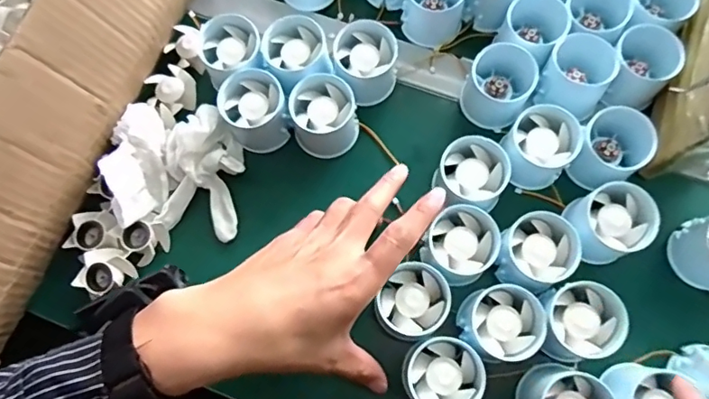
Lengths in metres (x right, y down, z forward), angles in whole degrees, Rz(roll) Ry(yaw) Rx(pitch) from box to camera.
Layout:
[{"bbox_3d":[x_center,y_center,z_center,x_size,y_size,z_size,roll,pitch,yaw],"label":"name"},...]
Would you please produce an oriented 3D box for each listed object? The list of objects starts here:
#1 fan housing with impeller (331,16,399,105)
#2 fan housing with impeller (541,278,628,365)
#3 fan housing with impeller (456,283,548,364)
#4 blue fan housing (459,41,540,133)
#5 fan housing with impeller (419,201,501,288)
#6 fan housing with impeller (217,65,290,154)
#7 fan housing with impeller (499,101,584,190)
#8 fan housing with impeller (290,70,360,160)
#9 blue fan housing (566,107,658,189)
[{"bbox_3d":[0.009,-0.113,0.449,0.048,0.056,0.049,0,73,1],"label":"fan housing with impeller"},{"bbox_3d":[0.161,0.088,0.379,0.051,0.040,0.053,0,73,1],"label":"fan housing with impeller"},{"bbox_3d":[0.106,0.091,0.382,0.053,0.044,0.051,3,73,2],"label":"fan housing with impeller"},{"bbox_3d":[0.119,-0.093,0.435,0.051,0.044,0.053,0,73,1],"label":"blue fan housing"},{"bbox_3d":[0.080,0.036,0.398,0.049,0.042,0.051,0,73,1],"label":"fan housing with impeller"},{"bbox_3d":[-0.082,-0.072,0.437,0.049,0.050,0.052,0,73,1],"label":"fan housing with impeller"},{"bbox_3d":[0.147,-0.041,0.417,0.051,0.044,0.052,0,73,1],"label":"fan housing with impeller"},{"bbox_3d":[-0.026,-0.069,0.436,0.051,0.049,0.053,-18,73,-4],"label":"fan housing with impeller"},{"bbox_3d":[0.202,-0.041,0.413,0.052,0.044,0.059,30,76,10],"label":"blue fan housing"}]

